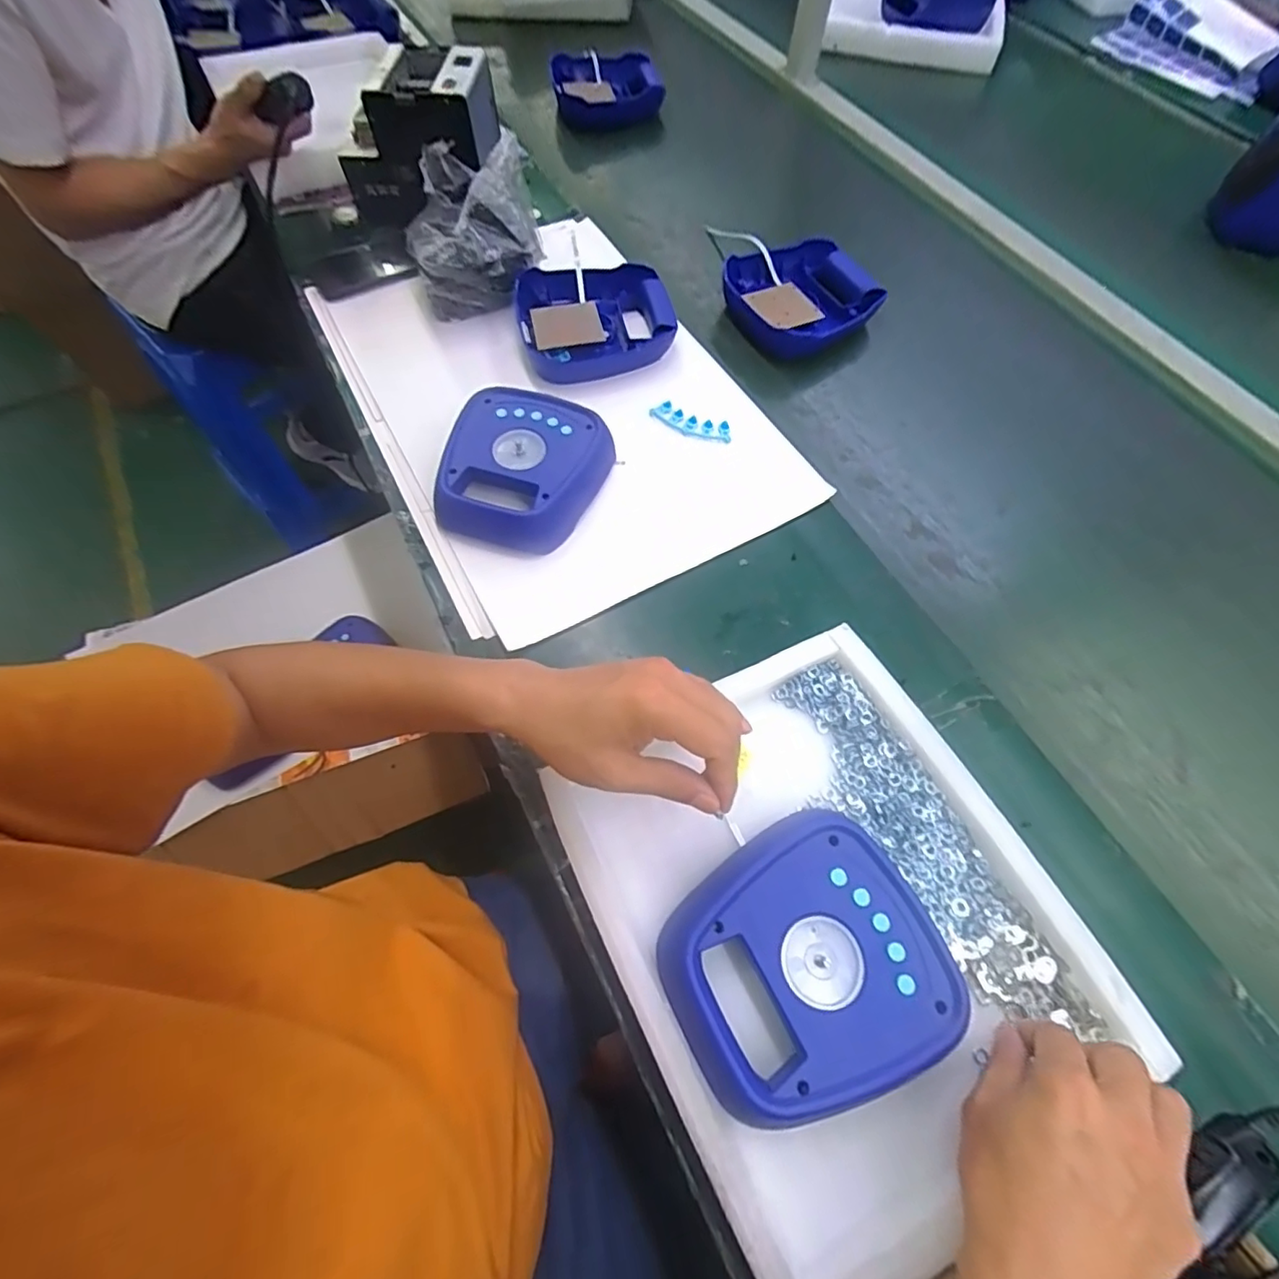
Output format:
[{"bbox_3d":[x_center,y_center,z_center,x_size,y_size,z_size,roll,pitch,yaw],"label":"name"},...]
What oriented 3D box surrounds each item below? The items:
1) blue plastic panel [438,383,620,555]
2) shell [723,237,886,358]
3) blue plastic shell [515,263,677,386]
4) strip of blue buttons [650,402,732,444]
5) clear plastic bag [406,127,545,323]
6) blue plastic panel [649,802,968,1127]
[{"bbox_3d":[-0.113,-0.172,0.572,0.155,0.041,0.163,9,64,4],"label":"blue plastic panel"},{"bbox_3d":[0.201,-0.431,0.728,0.186,0.070,0.128,-9,64,-5],"label":"shell"},{"bbox_3d":[-0.049,-0.372,0.687,0.183,0.060,0.152,-11,65,-6],"label":"blue plastic shell"},{"bbox_3d":[0.056,-0.237,0.633,0.091,0.007,0.029,23,87,10],"label":"strip of blue buttons"},{"bbox_3d":[-0.198,-0.481,0.680,0.147,0.119,0.139,-18,65,-9],"label":"clear plastic bag"},{"bbox_3d":[0.108,0.215,0.383,0.172,0.034,0.154,-26,67,-13],"label":"blue plastic panel"}]

